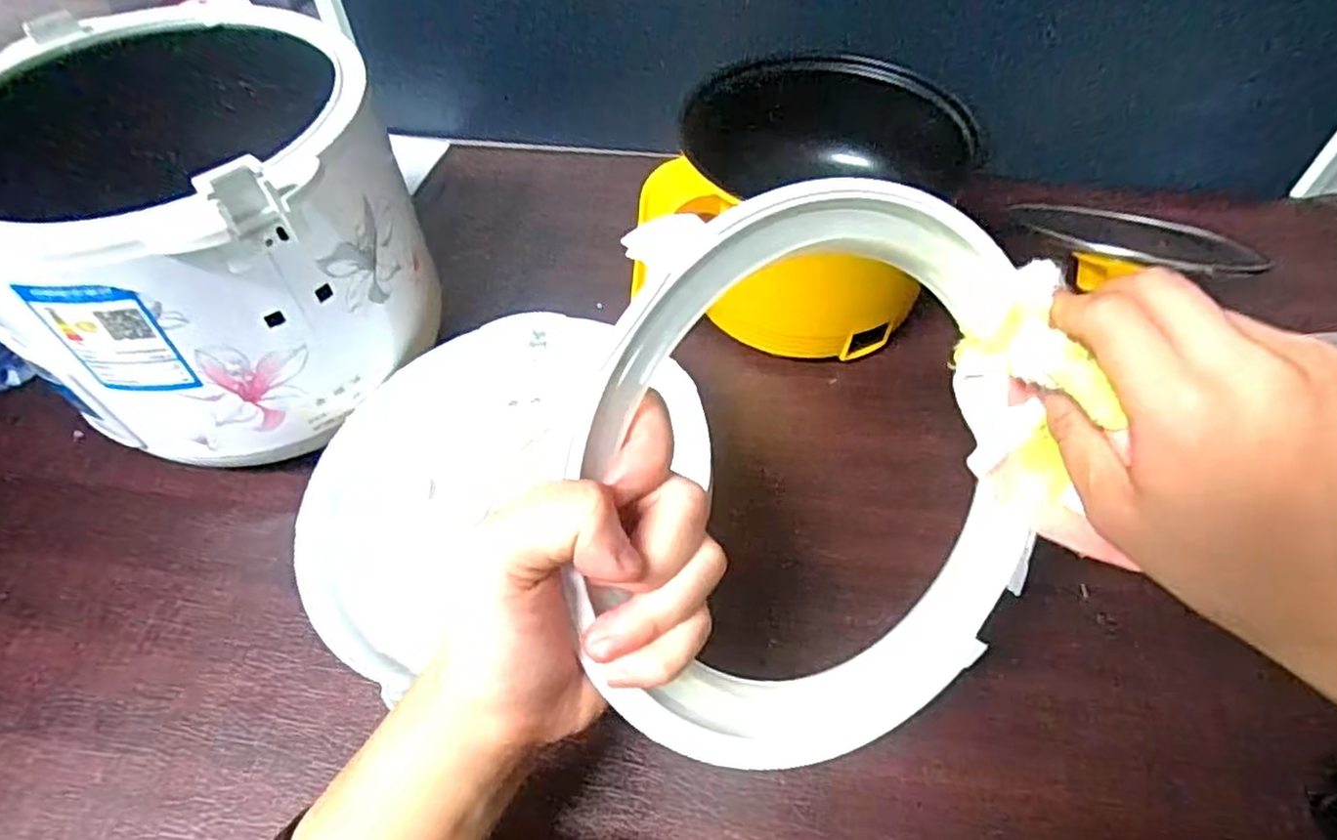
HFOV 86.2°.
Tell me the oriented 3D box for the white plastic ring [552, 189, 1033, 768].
[{"bbox_3d":[0.057,0.025,0.248,0.171,0.202,0.021,-20,23,-23],"label":"white plastic ring"}]

